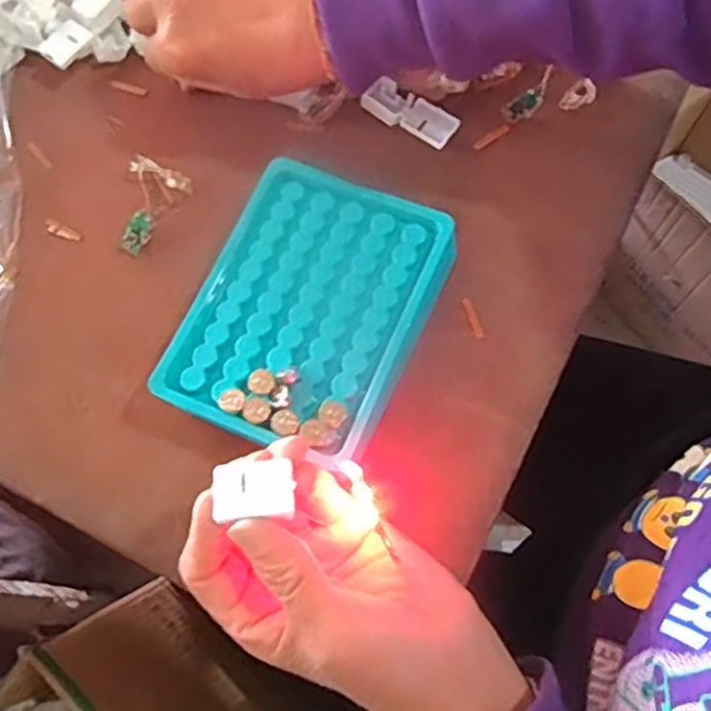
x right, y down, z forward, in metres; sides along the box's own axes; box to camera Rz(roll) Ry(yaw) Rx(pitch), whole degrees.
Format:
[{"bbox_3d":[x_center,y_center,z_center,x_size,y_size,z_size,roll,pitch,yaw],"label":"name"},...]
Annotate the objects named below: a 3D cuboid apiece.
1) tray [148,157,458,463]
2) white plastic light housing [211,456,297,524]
[{"bbox_3d":[-0.021,-0.021,0.341,0.101,0.032,0.130,23,73,10],"label":"tray"},{"bbox_3d":[-0.035,0.045,0.250,0.026,0.005,0.020,-6,72,-4],"label":"white plastic light housing"}]

